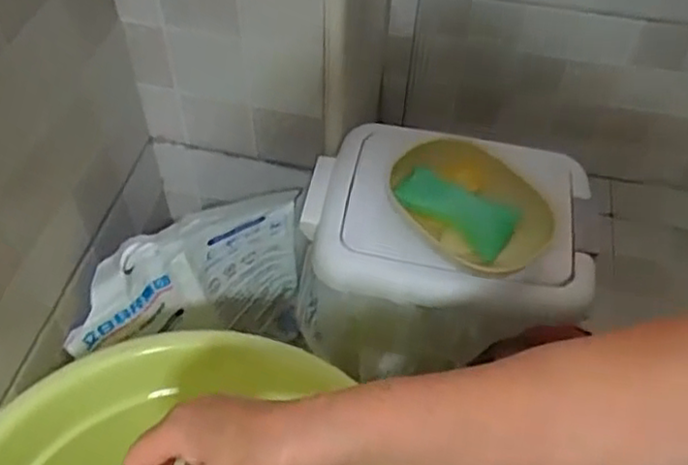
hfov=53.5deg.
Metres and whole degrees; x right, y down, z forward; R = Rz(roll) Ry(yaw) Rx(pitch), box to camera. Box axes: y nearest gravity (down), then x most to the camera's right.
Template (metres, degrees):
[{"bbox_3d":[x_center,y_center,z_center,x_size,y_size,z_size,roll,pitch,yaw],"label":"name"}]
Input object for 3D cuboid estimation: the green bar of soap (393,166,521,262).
[{"bbox_3d":[0.098,-0.020,0.602,0.104,0.017,0.053,25,54,16],"label":"green bar of soap"}]

